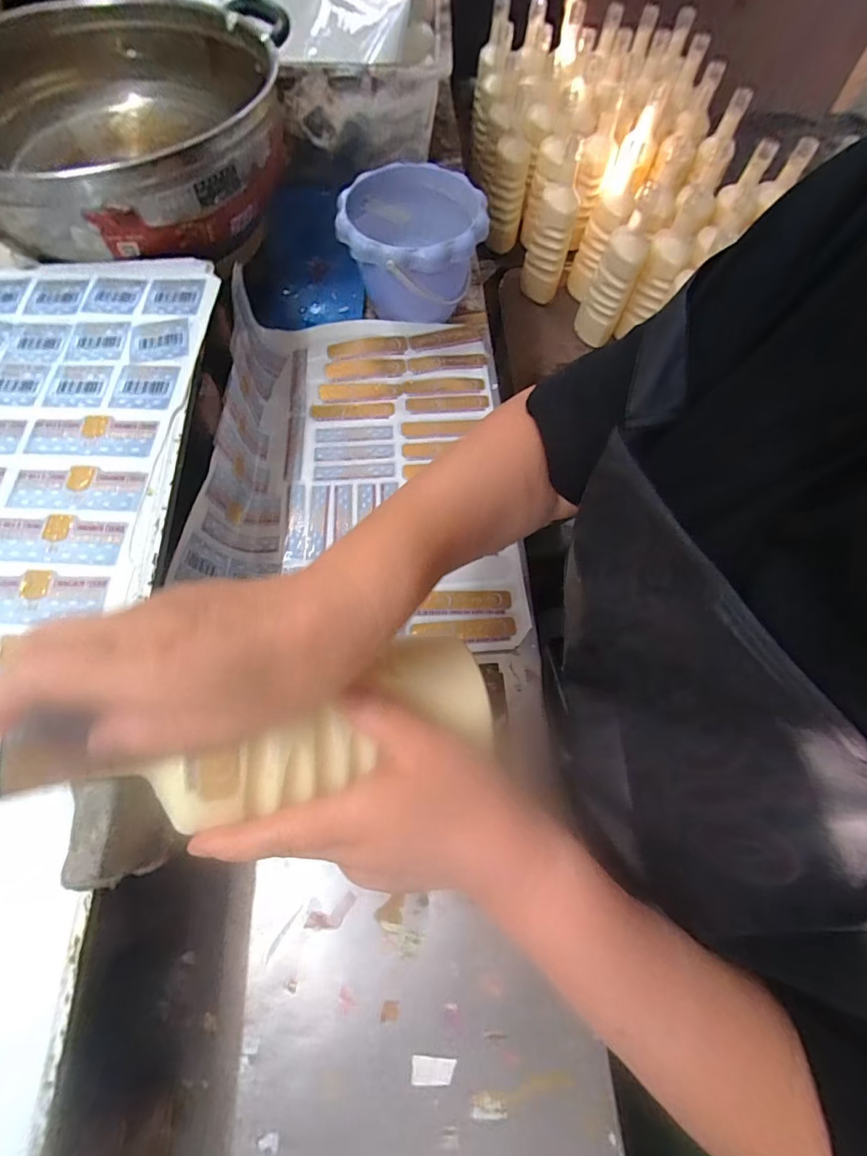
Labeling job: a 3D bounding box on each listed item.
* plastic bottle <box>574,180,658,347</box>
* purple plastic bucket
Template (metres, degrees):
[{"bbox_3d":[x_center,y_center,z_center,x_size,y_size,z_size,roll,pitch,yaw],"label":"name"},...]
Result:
[{"bbox_3d":[0.339,-0.568,0.878,0.082,0.243,0.086,18,66,4],"label":"plastic bottle"},{"bbox_3d":[-0.026,-0.369,0.543,0.148,0.113,0.148,1,66,-3],"label":"purple plastic bucket"}]

